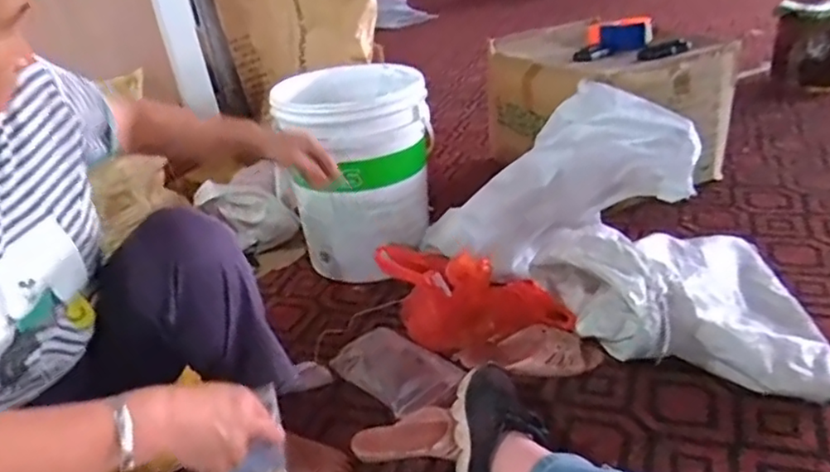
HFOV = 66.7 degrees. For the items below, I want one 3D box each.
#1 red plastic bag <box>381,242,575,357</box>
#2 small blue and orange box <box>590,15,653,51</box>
[{"bbox_3d":[0.095,0.094,1.051,0.318,0.133,0.162,5,30,22],"label":"red plastic bag"},{"bbox_3d":[0.491,-0.480,1.504,0.147,0.076,0.029,4,42,40],"label":"small blue and orange box"}]

